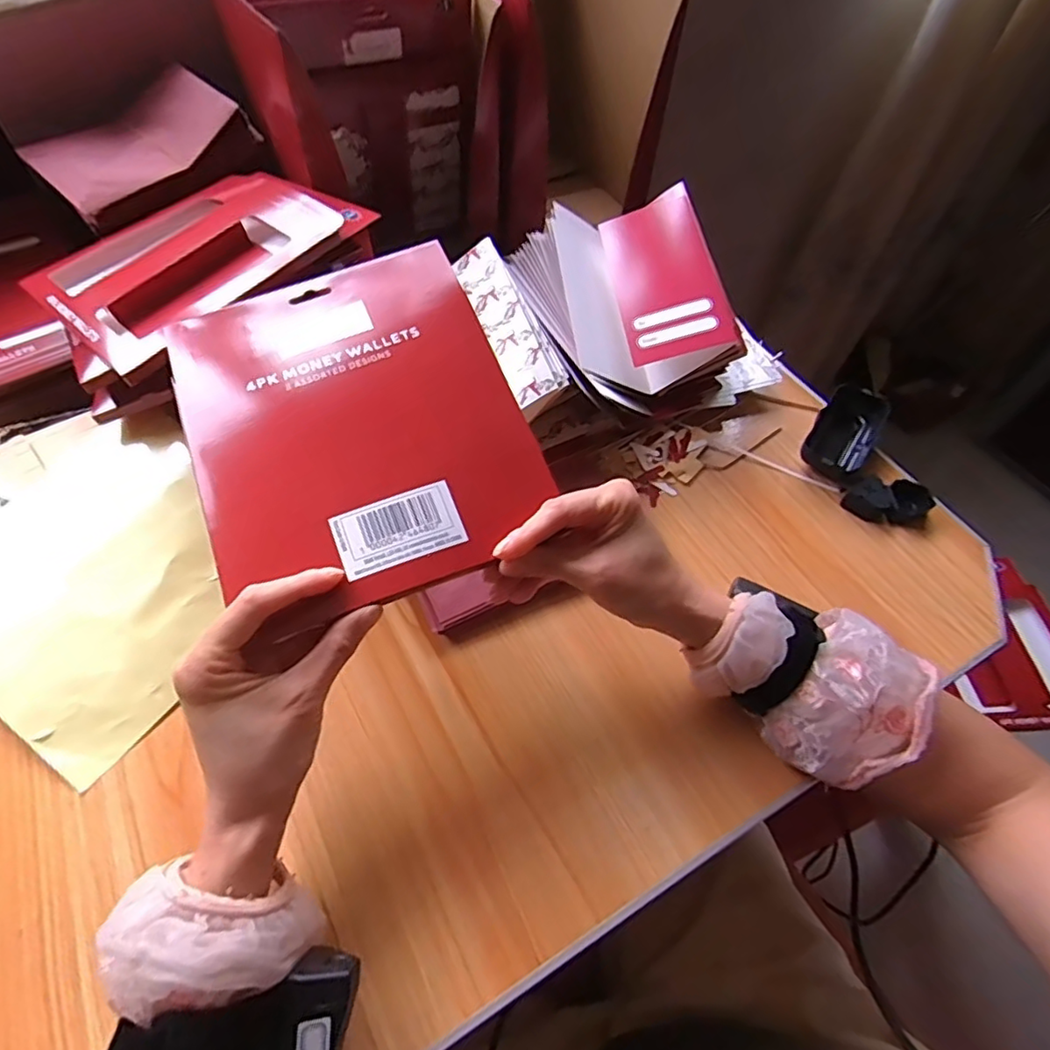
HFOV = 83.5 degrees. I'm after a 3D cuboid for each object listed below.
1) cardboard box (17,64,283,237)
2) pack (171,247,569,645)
[{"bbox_3d":[-0.364,-0.364,0.567,0.192,0.059,0.118,-37,65,-25],"label":"cardboard box"},{"bbox_3d":[-0.104,-0.069,0.363,0.189,0.013,0.231,-21,69,-11],"label":"pack"}]

